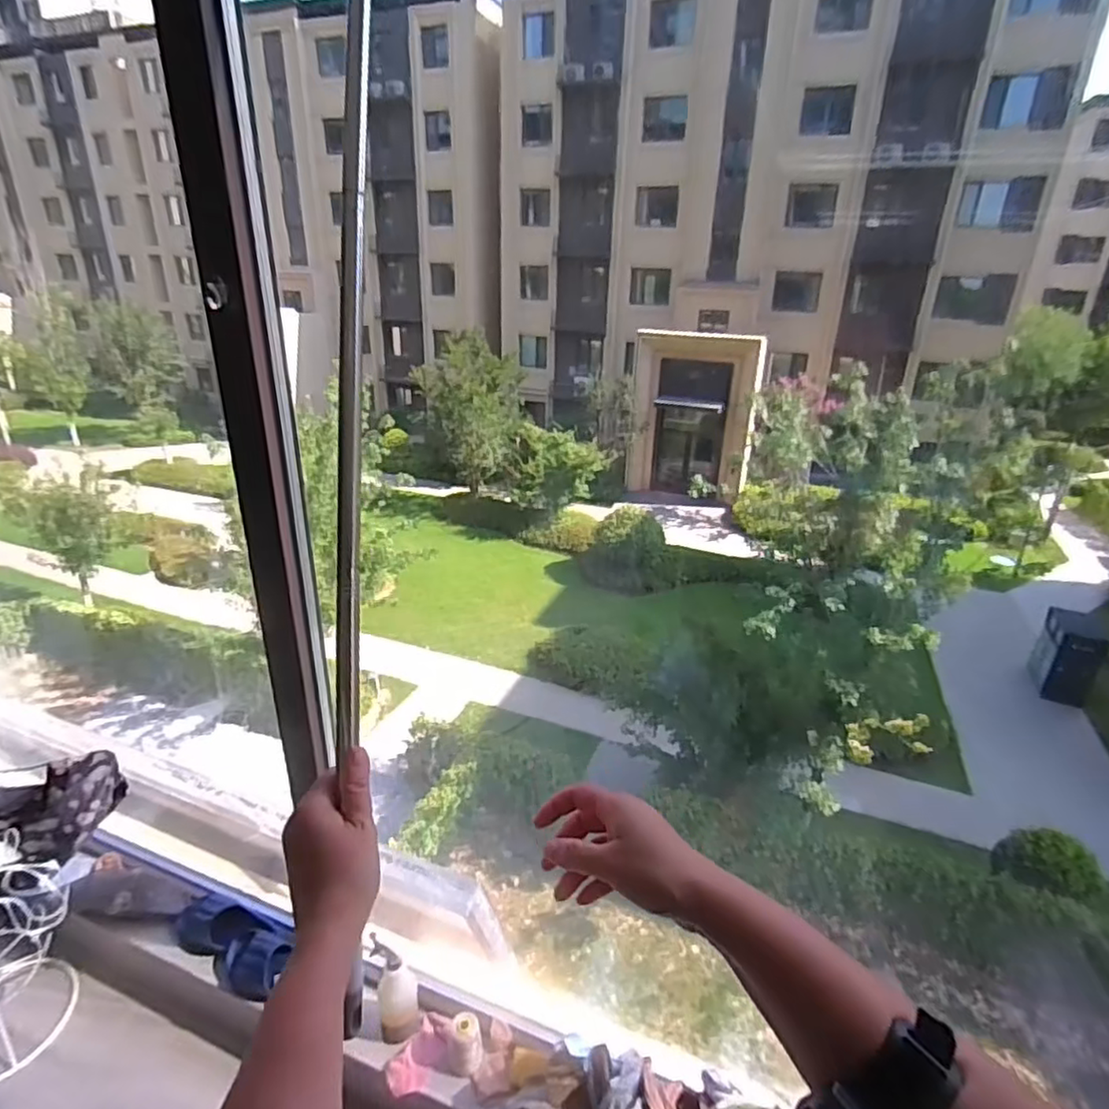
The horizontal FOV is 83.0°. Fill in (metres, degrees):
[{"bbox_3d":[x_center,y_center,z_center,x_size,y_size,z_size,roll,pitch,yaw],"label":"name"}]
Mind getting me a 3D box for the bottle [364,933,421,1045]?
[{"bbox_3d":[-0.340,0.914,1.328,0.080,0.259,0.100,-13,27,-30],"label":"bottle"}]

